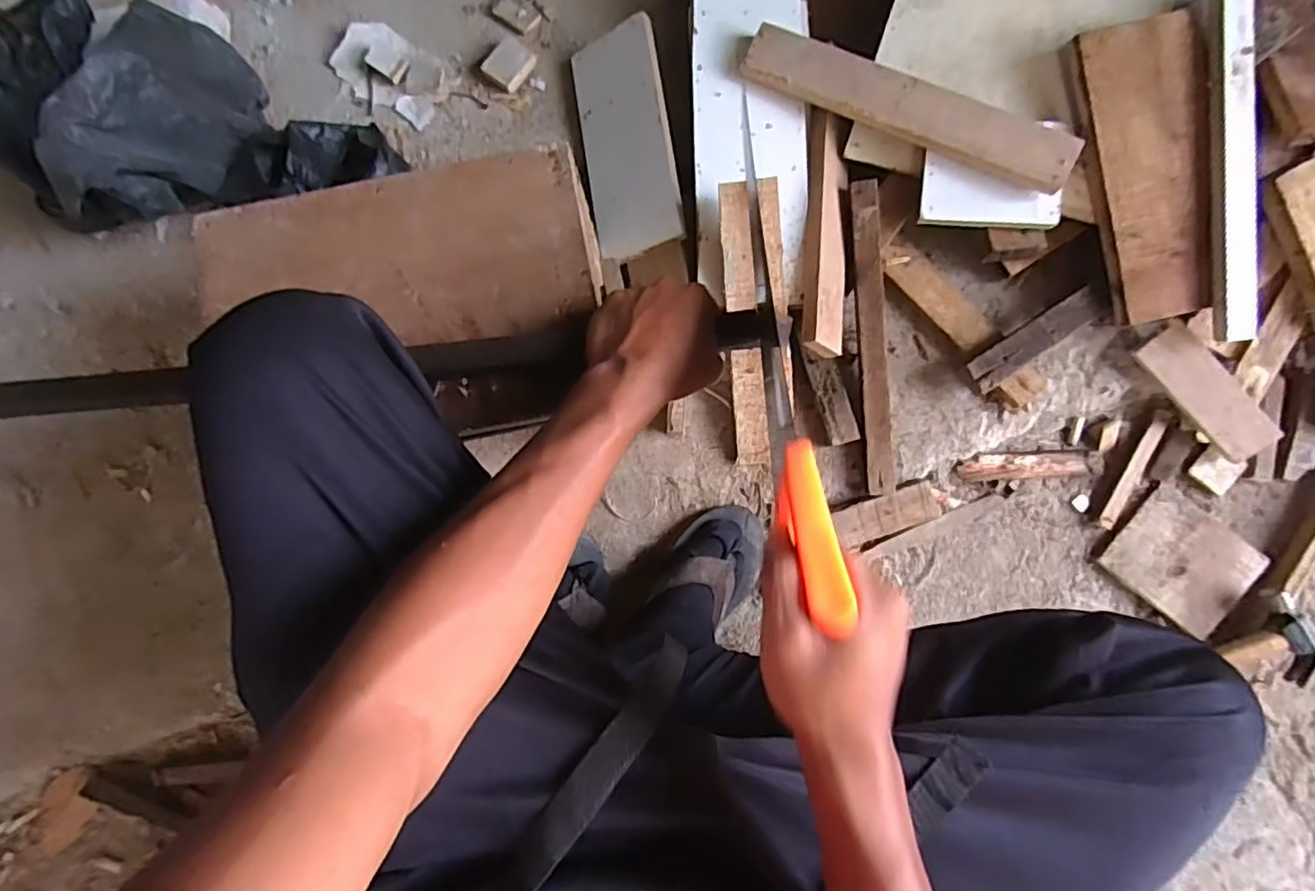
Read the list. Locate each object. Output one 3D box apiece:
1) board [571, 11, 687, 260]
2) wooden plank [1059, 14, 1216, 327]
[{"bbox_3d":[-0.036,-0.338,0.694,0.103,0.010,0.252,-11,85,29],"label":"board"},{"bbox_3d":[0.486,-0.275,0.626,0.116,0.017,0.292,-8,95,0],"label":"wooden plank"}]

